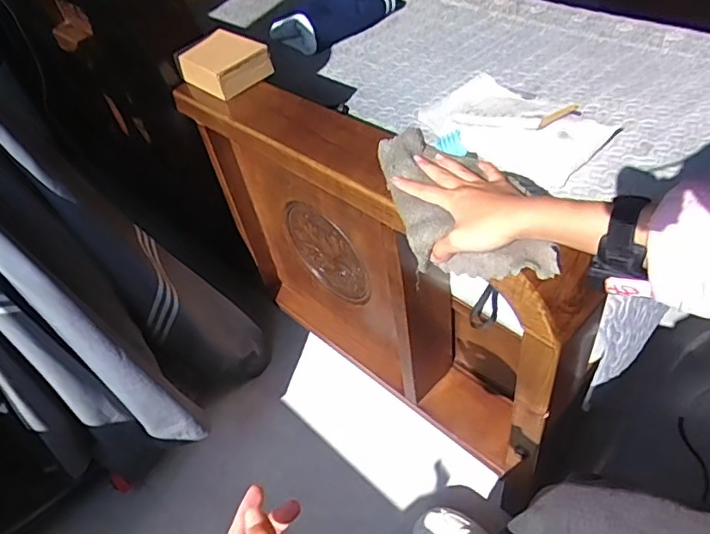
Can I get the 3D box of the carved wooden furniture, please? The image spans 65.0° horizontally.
[{"bbox_3d":[0.025,0.011,0.828,0.612,0.453,0.141,29,57,32],"label":"carved wooden furniture"}]

